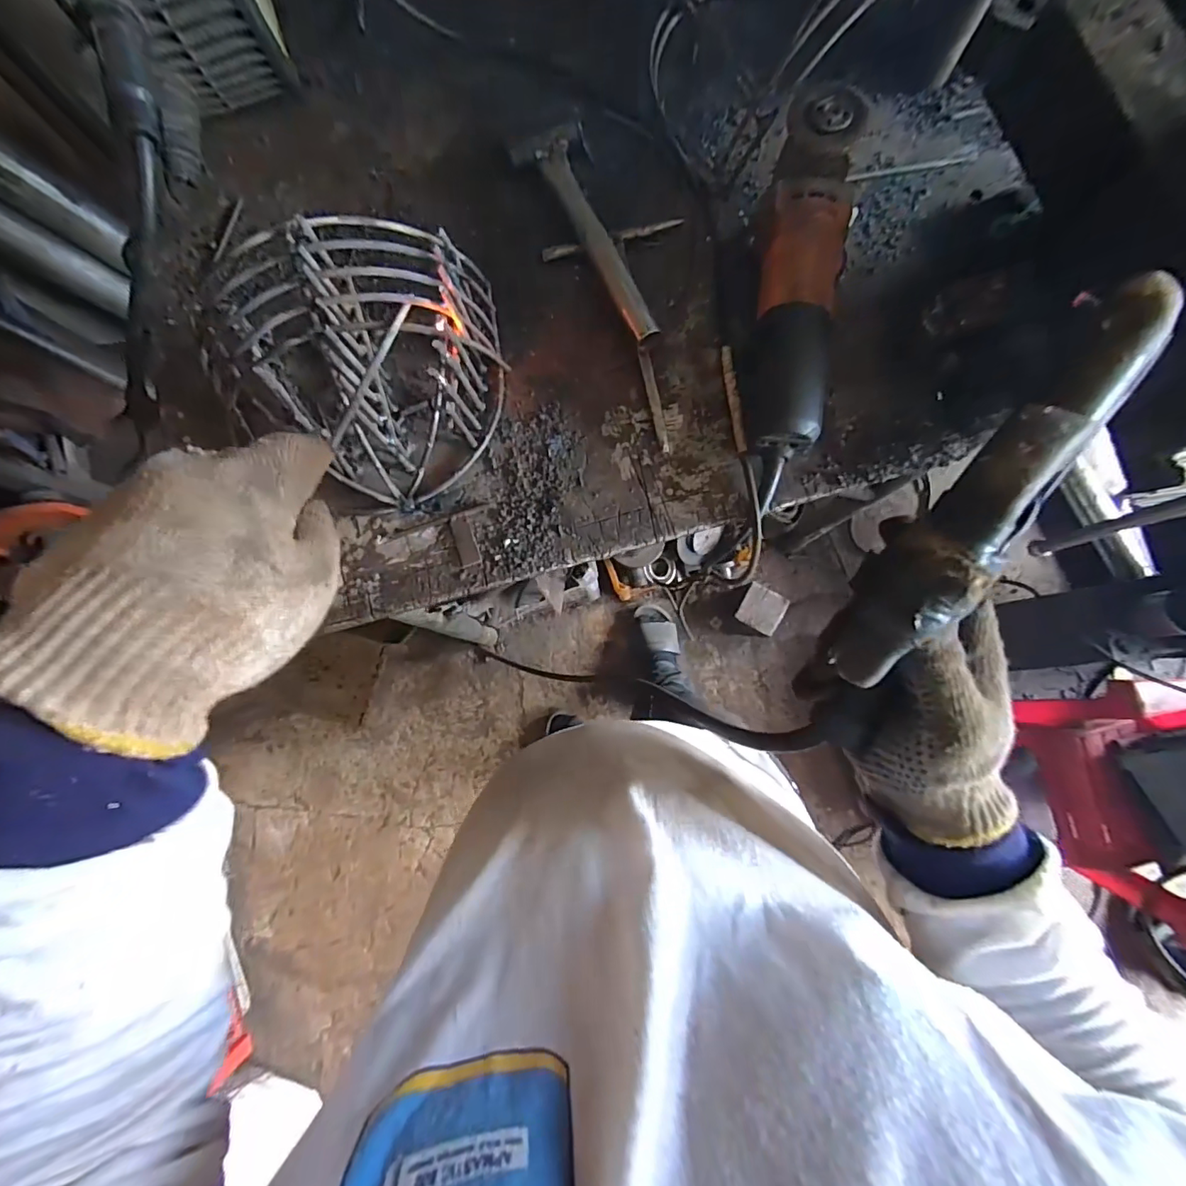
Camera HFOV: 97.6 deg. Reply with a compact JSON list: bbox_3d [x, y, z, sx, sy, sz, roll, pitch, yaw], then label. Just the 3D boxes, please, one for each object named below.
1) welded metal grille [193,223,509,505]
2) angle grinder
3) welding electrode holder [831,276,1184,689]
[{"bbox_3d":[-0.179,-0.171,0.409,0.209,0.114,0.175,-15,83,-1],"label":"welded metal grille"},{"bbox_3d":[0.162,-0.227,0.421,0.069,0.095,0.303,9,83,2],"label":"angle grinder"},{"bbox_3d":[0.153,-0.036,0.202,0.034,0.030,0.169,35,104,5],"label":"welding electrode holder"}]

